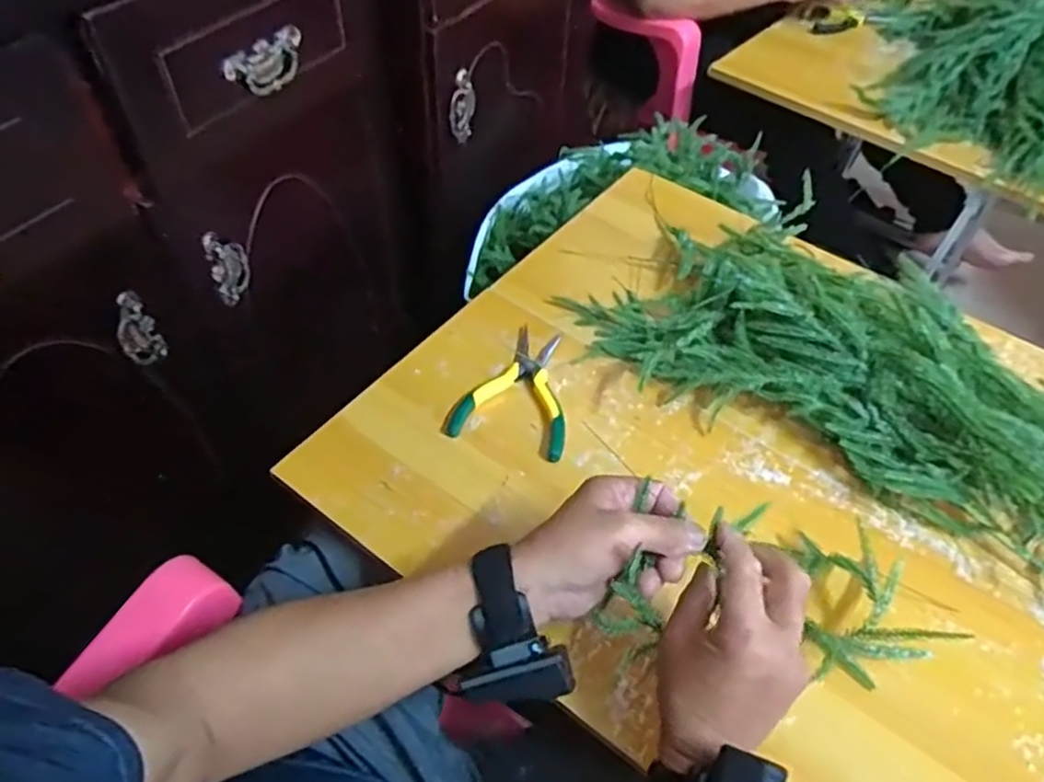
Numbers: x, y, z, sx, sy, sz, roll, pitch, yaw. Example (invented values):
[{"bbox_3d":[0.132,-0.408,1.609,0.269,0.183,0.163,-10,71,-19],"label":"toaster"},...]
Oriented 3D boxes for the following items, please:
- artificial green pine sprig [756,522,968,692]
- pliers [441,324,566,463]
[{"bbox_3d":[0.253,0.155,0.537,0.108,0.061,0.110,2,51,-1],"label":"artificial green pine sprig"},{"bbox_3d":[0.001,-0.006,0.680,0.108,0.014,0.142,14,52,9],"label":"pliers"}]

